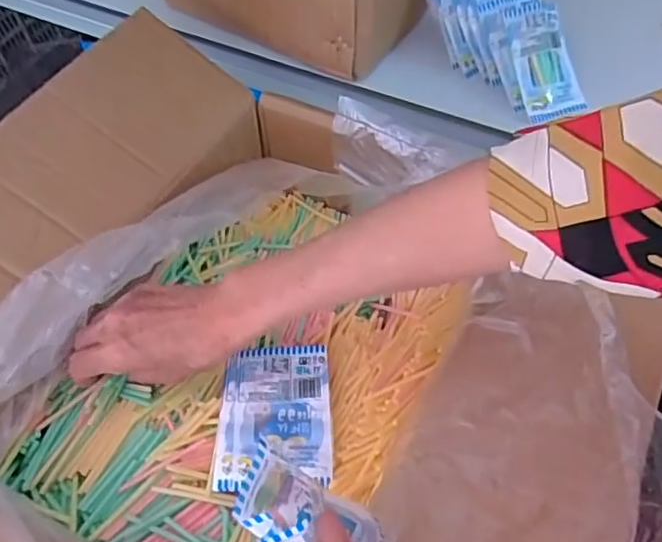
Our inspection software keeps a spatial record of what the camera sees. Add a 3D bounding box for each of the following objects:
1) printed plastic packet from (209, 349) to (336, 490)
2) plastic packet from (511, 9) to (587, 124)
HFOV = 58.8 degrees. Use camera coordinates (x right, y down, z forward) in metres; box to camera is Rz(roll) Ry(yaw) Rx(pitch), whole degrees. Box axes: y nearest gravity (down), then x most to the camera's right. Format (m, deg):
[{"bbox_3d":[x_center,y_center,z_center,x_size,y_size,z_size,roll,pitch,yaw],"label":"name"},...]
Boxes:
[{"bbox_3d":[-0.040,0.100,0.413,0.077,0.010,0.099,-2,55,-2],"label":"printed plastic packet"},{"bbox_3d":[0.203,-0.194,0.553,0.067,0.011,0.093,-22,97,-18],"label":"plastic packet"}]

